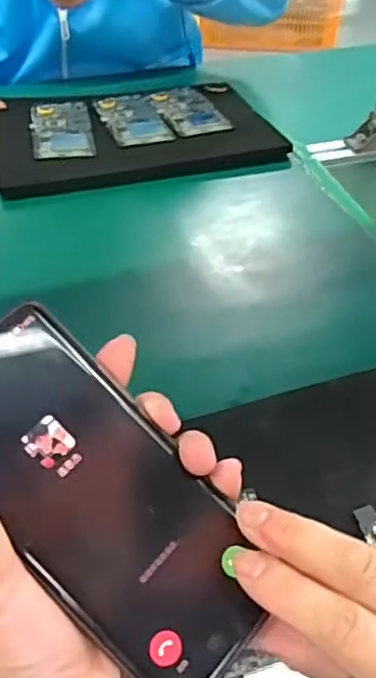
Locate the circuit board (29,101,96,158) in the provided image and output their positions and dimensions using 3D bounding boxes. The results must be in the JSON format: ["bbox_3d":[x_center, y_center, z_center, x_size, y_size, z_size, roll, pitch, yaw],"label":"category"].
[{"bbox_3d":[-0.153,-0.258,0.787,0.072,0.004,0.141,-7,46,-9],"label":"circuit board"}]

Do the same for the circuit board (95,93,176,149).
[{"bbox_3d":[-0.068,-0.279,0.812,0.077,0.004,0.137,-12,47,-14],"label":"circuit board"}]

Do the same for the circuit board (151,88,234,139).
[{"bbox_3d":[0.000,-0.295,0.830,0.069,0.006,0.136,-15,47,-16],"label":"circuit board"}]

